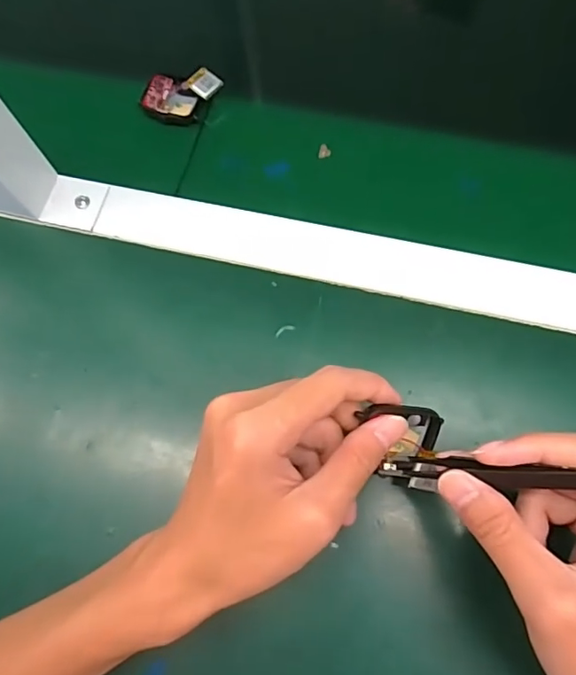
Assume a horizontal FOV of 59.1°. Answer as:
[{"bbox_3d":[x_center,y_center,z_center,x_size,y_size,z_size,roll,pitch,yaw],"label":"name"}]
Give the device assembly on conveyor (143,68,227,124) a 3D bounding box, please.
[{"bbox_3d":[-0.080,-0.182,0.386,0.059,0.020,0.038,1,71,2],"label":"device assembly on conveyor"}]

